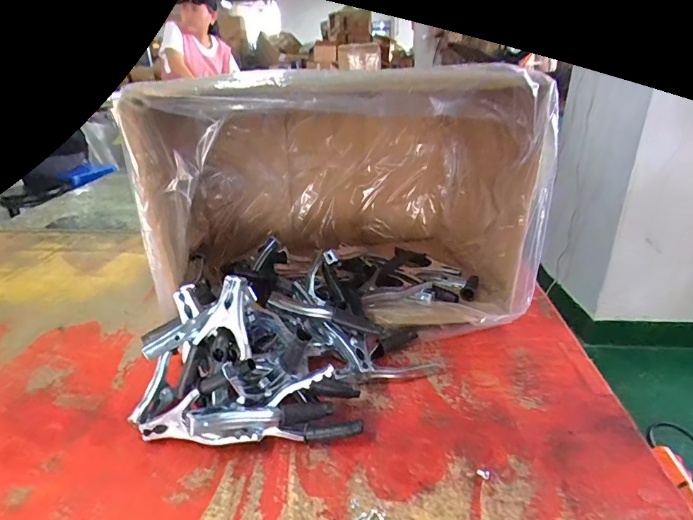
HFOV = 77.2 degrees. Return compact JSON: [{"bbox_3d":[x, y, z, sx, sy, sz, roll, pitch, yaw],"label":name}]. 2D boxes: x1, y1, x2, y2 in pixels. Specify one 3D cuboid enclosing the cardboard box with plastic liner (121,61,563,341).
[{"bbox_3d":[0.005,-0.109,0.706,0.499,0.346,0.393,-4,26,-3],"label":"cardboard box with plastic liner"}]

